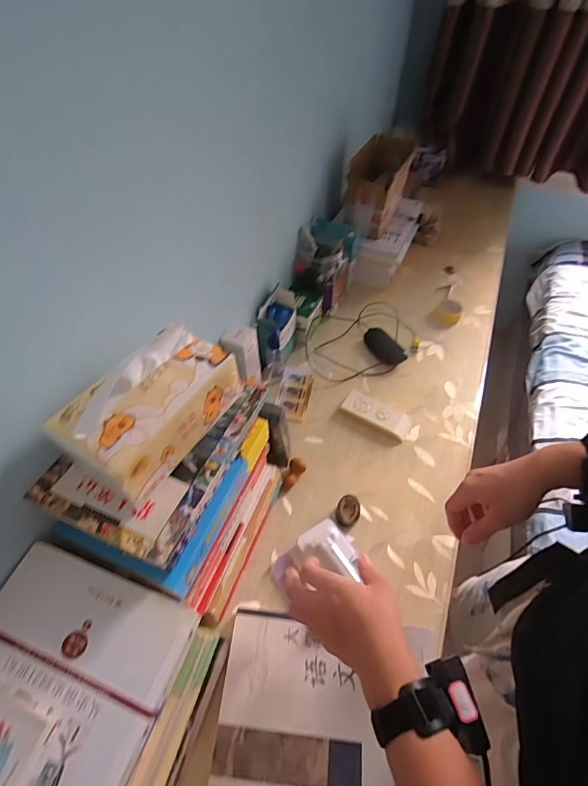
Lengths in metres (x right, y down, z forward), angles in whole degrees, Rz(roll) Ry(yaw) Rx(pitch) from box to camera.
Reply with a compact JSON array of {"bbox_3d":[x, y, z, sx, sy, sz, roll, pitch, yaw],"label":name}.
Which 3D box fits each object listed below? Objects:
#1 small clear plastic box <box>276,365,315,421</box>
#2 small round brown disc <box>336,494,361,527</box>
[{"bbox_3d":[0.000,-0.001,0.784,0.062,0.016,0.118,10,54,7],"label":"small clear plastic box"},{"bbox_3d":[0.084,0.184,0.632,0.035,0.017,0.047,10,54,8],"label":"small round brown disc"}]

